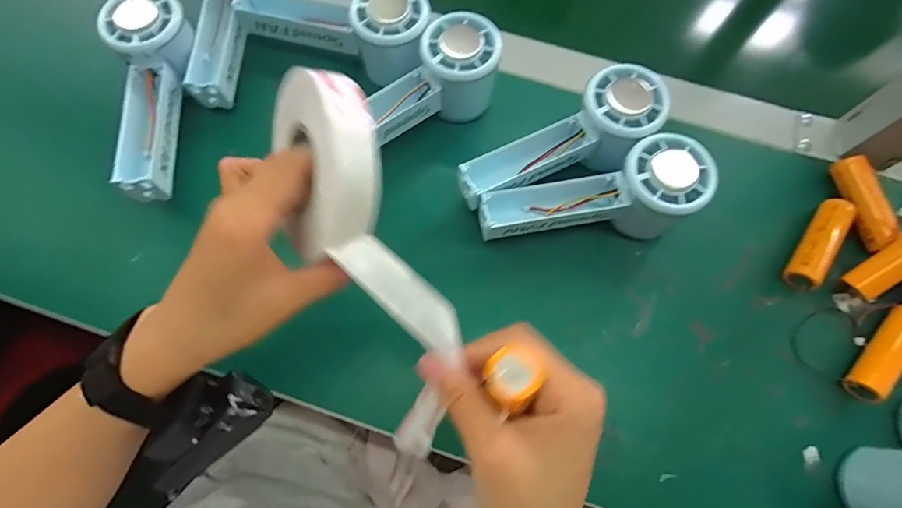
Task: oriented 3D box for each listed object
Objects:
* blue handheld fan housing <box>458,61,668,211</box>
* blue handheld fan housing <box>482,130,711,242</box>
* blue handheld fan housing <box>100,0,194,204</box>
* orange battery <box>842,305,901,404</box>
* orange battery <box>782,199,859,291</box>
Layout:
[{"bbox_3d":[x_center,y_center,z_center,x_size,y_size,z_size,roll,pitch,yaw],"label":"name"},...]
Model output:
[{"bbox_3d":[0.081,-0.071,0.329,0.148,0.055,0.055,-32,76,-10],"label":"blue handheld fan housing"},{"bbox_3d":[0.097,-0.033,0.317,0.149,0.058,0.056,-15,74,-5],"label":"blue handheld fan housing"},{"bbox_3d":[-0.220,-0.116,0.331,0.050,0.039,0.154,-2,86,-1],"label":"blue handheld fan housing"},{"bbox_3d":[0.297,0.068,0.311,0.021,0.018,0.075,43,78,11],"label":"orange battery"},{"bbox_3d":[0.268,-0.008,0.331,0.021,0.021,0.075,36,76,9],"label":"orange battery"}]

